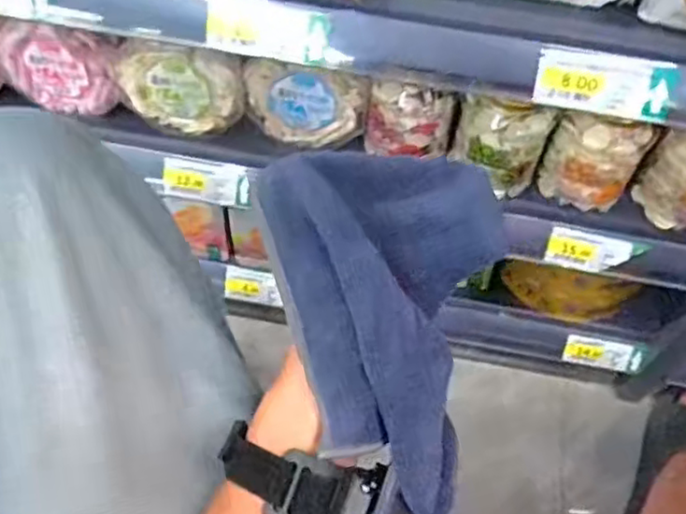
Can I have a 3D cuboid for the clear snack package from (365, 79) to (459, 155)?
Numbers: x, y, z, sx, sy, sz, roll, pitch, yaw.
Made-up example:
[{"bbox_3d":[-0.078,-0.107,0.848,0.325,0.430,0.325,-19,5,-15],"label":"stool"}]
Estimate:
[{"bbox_3d":[0.062,-0.126,0.622,0.080,0.079,0.030,12,57,5],"label":"clear snack package"}]

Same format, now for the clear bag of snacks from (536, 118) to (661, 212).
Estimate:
[{"bbox_3d":[0.228,-0.083,0.614,0.079,0.099,0.030,14,57,6],"label":"clear bag of snacks"}]

